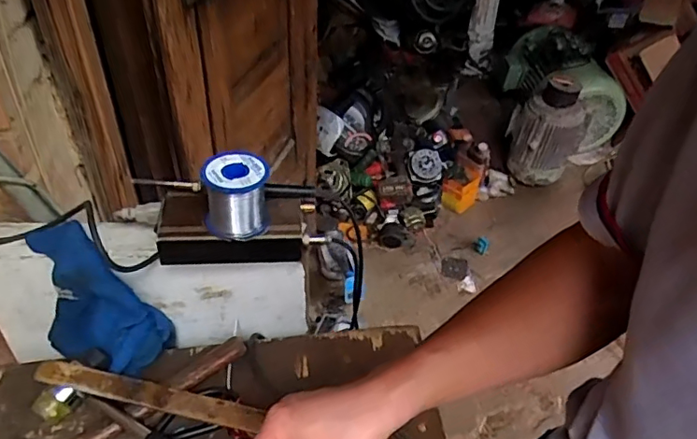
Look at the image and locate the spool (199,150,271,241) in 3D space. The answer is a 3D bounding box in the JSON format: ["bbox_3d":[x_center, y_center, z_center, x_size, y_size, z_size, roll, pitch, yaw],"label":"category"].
[{"bbox_3d":[-0.111,-0.021,0.533,0.062,0.074,0.062,2,41,-2],"label":"spool"}]

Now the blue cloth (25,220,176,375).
[{"bbox_3d":[-0.270,0.086,0.564,0.134,0.125,0.076,19,43,17],"label":"blue cloth"}]

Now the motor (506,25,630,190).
[{"bbox_3d":[0.614,-0.330,1.594,0.385,0.374,0.256,20,44,19],"label":"motor"}]

